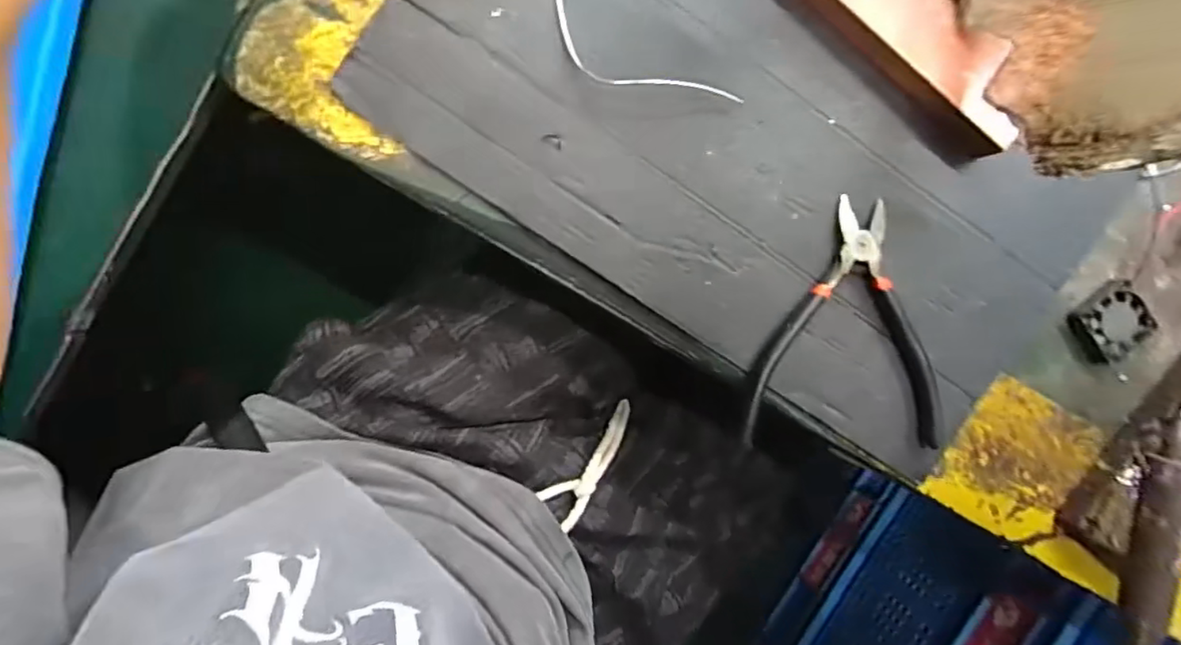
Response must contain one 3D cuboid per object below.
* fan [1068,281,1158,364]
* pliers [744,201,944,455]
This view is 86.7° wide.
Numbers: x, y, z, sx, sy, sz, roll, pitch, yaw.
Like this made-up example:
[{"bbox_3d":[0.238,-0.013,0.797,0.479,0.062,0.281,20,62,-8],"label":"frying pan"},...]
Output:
[{"bbox_3d":[0.320,0.000,0.383,0.044,0.011,0.041,-39,97,-2],"label":"fan"},{"bbox_3d":[0.153,0.001,0.365,0.115,0.014,0.140,6,94,-6],"label":"pliers"}]

